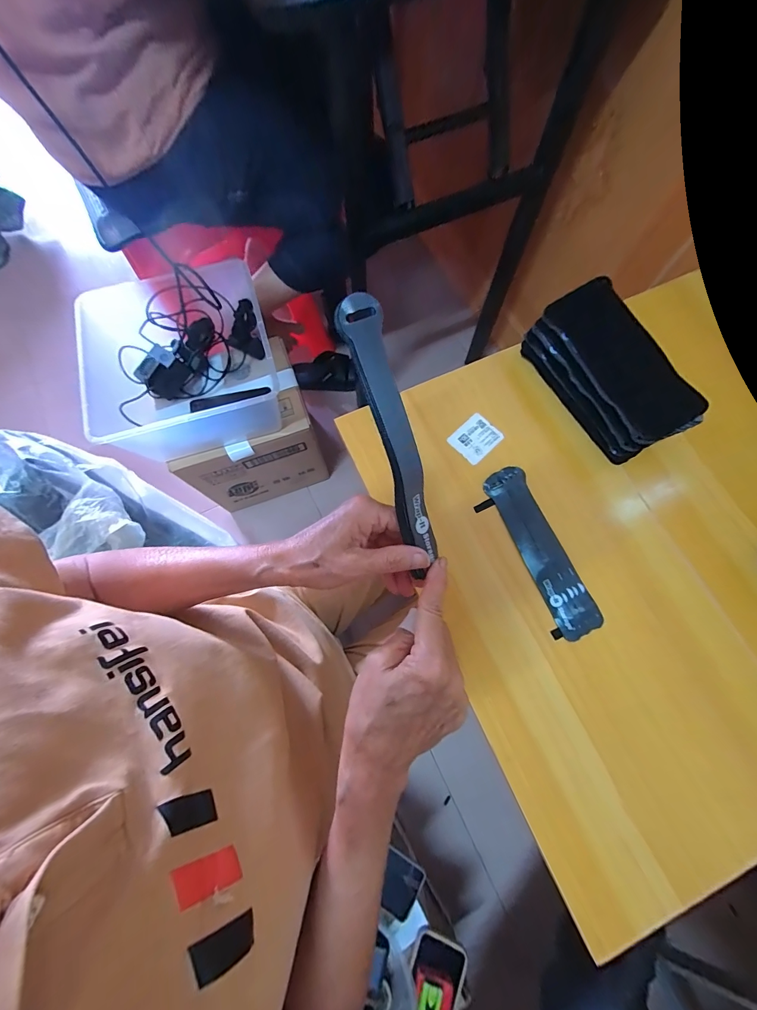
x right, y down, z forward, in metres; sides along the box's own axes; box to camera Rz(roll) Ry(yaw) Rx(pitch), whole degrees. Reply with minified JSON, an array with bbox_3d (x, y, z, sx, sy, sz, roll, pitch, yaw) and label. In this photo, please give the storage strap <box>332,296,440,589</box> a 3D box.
[{"bbox_3d":[0.013,-0.042,0.257,0.031,0.026,0.187,-19,106,-4],"label":"storage strap"}]

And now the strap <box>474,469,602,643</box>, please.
[{"bbox_3d":[0.181,0.052,0.415,0.061,0.009,0.198,-22,74,-5],"label":"strap"}]

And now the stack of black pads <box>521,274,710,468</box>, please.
[{"bbox_3d":[0.275,-0.158,0.437,0.083,0.087,0.198,-29,75,-7],"label":"stack of black pads"}]

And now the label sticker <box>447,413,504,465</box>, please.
[{"bbox_3d":[0.124,-0.084,0.460,0.061,0.007,0.049,-42,77,-10],"label":"label sticker"}]

